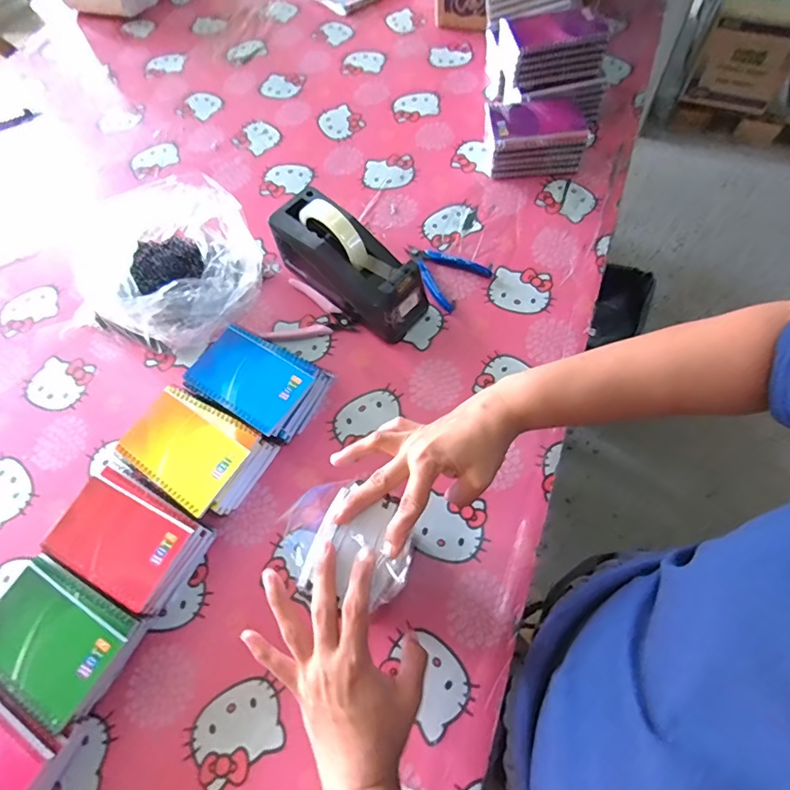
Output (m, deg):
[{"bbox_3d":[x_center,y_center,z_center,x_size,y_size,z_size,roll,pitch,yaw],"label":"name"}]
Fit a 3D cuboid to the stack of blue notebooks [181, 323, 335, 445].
[{"bbox_3d":[-0.160,-0.016,0.554,0.140,0.052,0.107,28,69,16],"label":"stack of blue notebooks"}]

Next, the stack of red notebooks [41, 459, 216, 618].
[{"bbox_3d":[-0.268,0.148,0.483,0.138,0.051,0.101,27,68,15],"label":"stack of red notebooks"}]

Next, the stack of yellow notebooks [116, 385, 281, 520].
[{"bbox_3d":[-0.219,0.064,0.519,0.134,0.053,0.105,28,69,16],"label":"stack of yellow notebooks"}]

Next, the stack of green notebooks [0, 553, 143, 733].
[{"bbox_3d":[-0.314,0.229,0.447,0.126,0.051,0.096,26,69,16],"label":"stack of green notebooks"}]

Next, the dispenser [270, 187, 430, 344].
[{"bbox_3d":[-0.057,-0.166,0.580,0.202,0.120,0.082,35,71,18],"label":"dispenser"}]

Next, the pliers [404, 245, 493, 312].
[{"bbox_3d":[0.060,-0.171,0.633,0.082,0.013,0.115,-41,69,-16],"label":"pliers"}]

